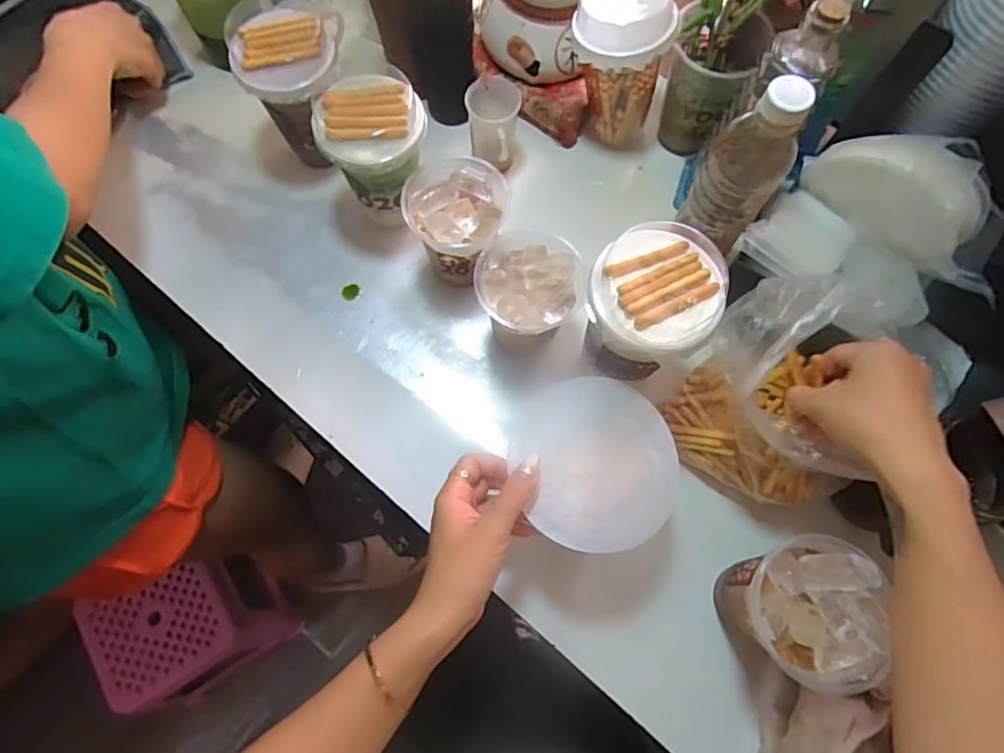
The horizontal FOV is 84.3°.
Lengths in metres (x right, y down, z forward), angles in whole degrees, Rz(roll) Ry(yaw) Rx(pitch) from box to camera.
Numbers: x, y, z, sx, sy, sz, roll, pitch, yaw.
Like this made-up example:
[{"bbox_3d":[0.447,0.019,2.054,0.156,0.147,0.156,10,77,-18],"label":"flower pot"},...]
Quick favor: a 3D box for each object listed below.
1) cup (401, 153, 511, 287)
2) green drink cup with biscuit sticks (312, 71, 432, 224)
[{"bbox_3d":[-0.041,-0.138,0.520,0.087,0.100,0.087,0,73,-1],"label":"cup"},{"bbox_3d":[-0.116,-0.205,0.526,0.089,0.134,0.089,0,73,-1],"label":"green drink cup with biscuit sticks"}]

